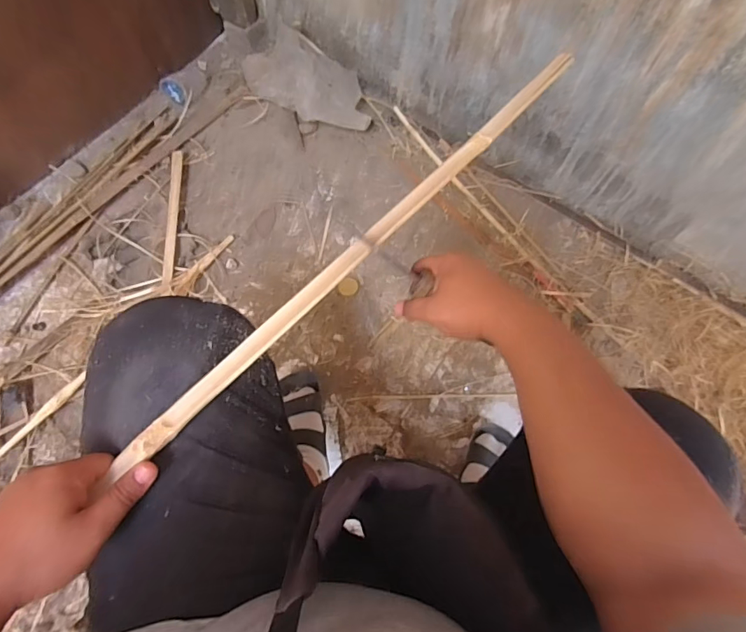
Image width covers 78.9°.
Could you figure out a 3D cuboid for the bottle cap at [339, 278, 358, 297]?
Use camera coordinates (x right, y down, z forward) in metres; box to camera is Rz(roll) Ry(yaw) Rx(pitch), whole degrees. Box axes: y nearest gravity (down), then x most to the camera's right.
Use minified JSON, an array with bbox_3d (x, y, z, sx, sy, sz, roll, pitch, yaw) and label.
[{"bbox_3d":[-0.048,-0.057,0.891,0.038,0.010,0.035,-7,69,-4],"label":"bottle cap"}]

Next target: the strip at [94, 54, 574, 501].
[{"bbox_3d":[0.014,-0.095,0.471,0.025,0.016,0.661,41,71,13],"label":"strip"}]

